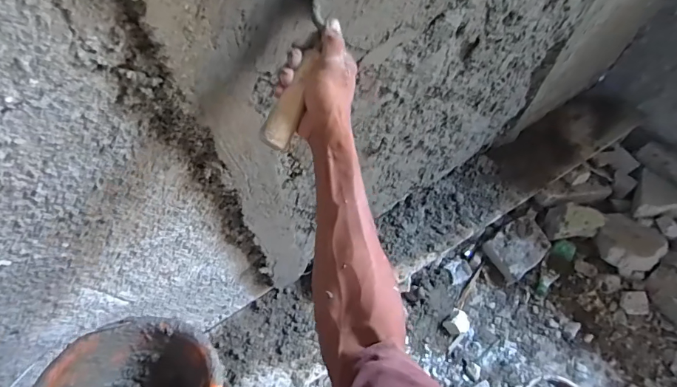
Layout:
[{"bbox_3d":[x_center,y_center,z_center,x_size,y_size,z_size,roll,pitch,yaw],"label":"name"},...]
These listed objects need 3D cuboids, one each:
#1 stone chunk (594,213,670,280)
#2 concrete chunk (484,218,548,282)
[{"bbox_3d":[1.021,0.180,1.472,0.202,0.103,0.174,31,69,14],"label":"stone chunk"},{"bbox_3d":[0.652,0.191,1.513,0.219,0.078,0.159,-35,69,-15],"label":"concrete chunk"}]

